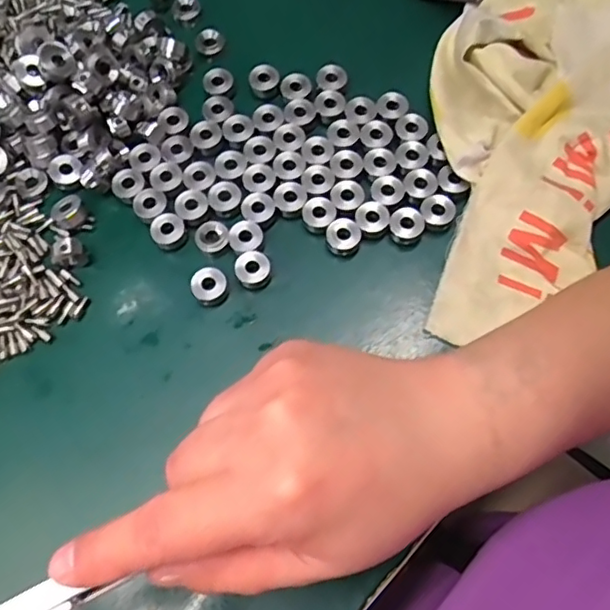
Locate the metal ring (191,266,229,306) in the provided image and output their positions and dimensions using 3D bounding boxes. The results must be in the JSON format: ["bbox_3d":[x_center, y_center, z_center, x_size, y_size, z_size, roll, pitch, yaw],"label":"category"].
[{"bbox_3d":[-0.053,-0.010,0.335,0.019,0.013,0.018,0,69,1],"label":"metal ring"}]

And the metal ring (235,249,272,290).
[{"bbox_3d":[-0.029,-0.020,0.337,0.019,0.012,0.019,0,69,1],"label":"metal ring"}]

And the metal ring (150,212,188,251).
[{"bbox_3d":[-0.080,-0.043,0.349,0.019,0.013,0.018,0,69,1],"label":"metal ring"}]

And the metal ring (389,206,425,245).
[{"bbox_3d":[0.058,-0.045,0.345,0.019,0.014,0.019,0,69,1],"label":"metal ring"}]

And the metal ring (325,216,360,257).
[{"bbox_3d":[0.022,-0.039,0.344,0.019,0.013,0.020,0,69,1],"label":"metal ring"}]

